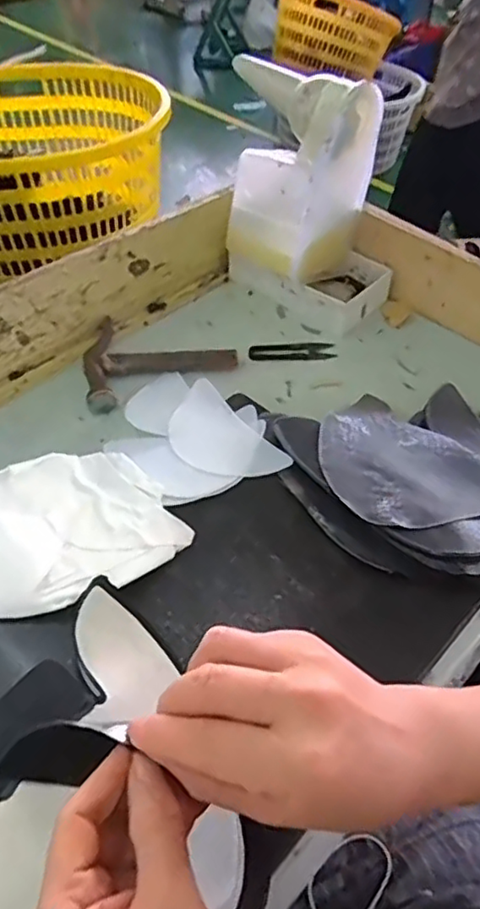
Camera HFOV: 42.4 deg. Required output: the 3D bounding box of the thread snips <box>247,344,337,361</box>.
[{"bbox_3d":[0.059,-0.118,0.711,0.098,0.005,0.029,-1,49,-2],"label":"thread snips"}]

